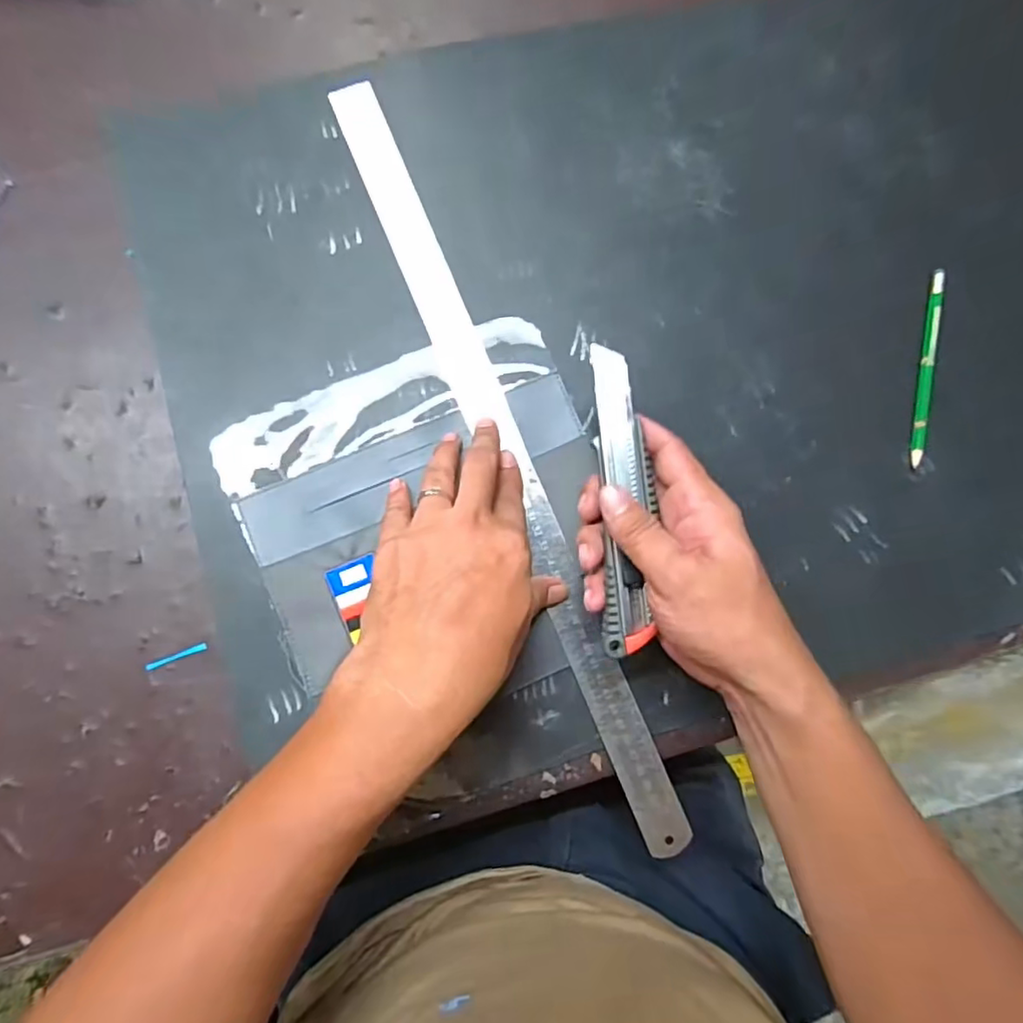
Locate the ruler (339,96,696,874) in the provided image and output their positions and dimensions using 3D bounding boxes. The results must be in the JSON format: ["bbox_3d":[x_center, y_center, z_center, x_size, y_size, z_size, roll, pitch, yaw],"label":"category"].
[{"bbox_3d":[-0.004,-0.037,0.389,0.030,0.005,0.522,-22,86,-9],"label":"ruler"}]

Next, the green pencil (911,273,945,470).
[{"bbox_3d":[0.279,-0.097,0.410,0.007,0.007,0.136,11,83,-3],"label":"green pencil"}]

